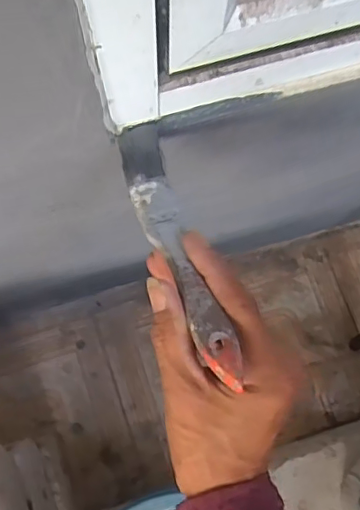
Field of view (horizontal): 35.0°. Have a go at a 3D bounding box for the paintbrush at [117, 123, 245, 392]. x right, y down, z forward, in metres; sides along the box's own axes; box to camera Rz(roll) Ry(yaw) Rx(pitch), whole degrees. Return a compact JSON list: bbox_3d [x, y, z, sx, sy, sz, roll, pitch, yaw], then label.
[{"bbox_3d":[-0.003,-0.008,0.318,0.026,0.010,0.173,-19,59,-5],"label":"paintbrush"}]

